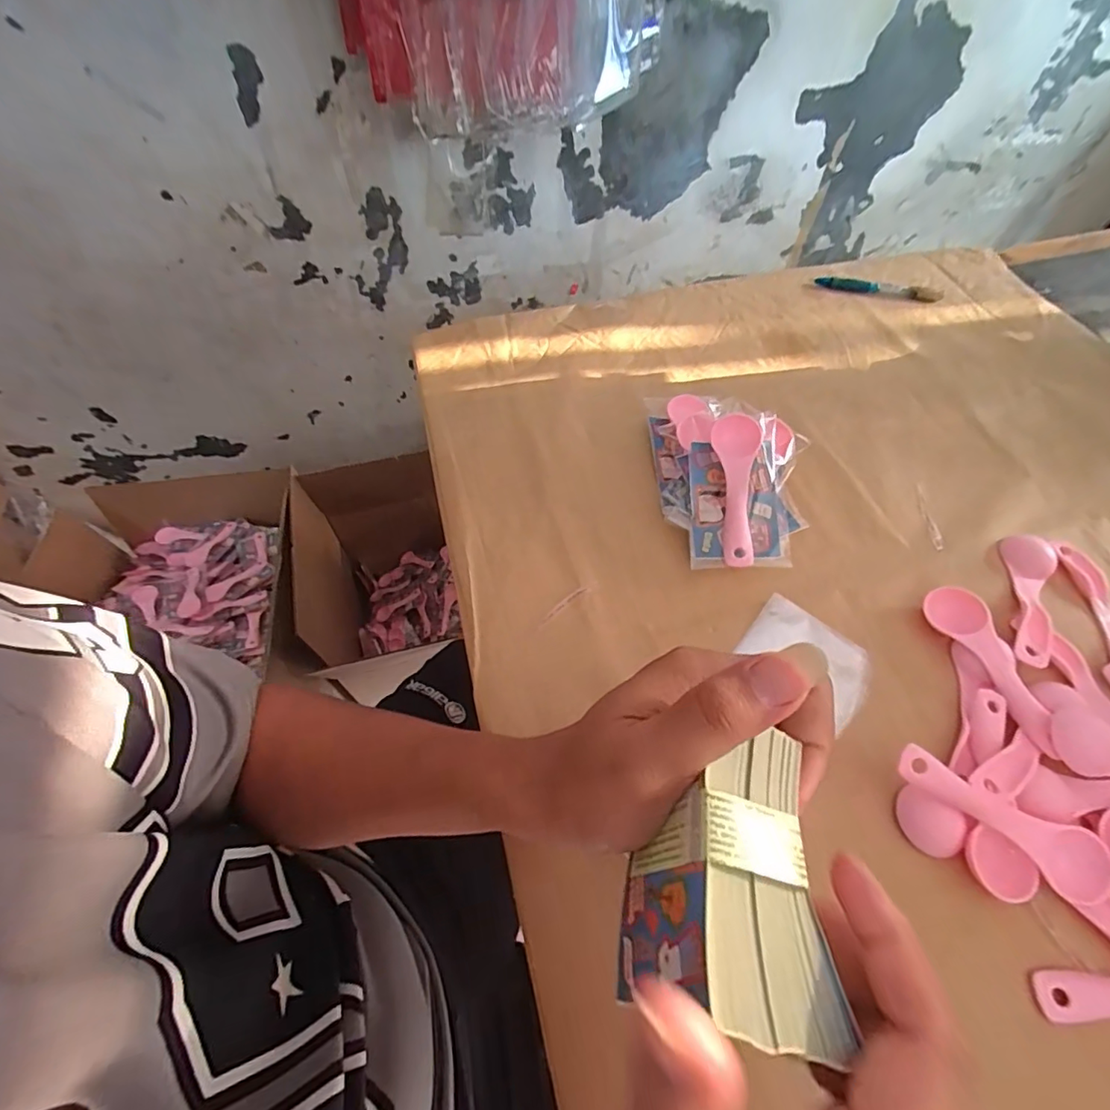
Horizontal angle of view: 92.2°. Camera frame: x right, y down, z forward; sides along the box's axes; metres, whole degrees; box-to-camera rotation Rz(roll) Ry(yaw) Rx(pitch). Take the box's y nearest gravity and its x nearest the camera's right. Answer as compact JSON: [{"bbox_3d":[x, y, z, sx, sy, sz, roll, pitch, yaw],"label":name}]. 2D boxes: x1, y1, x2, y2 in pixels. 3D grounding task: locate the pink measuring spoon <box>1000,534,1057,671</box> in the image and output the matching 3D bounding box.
[{"bbox_3d":[0.324,0.026,0.367,0.033,0.012,0.113,26,61,16],"label":"pink measuring spoon"}]

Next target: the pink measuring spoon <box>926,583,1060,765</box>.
[{"bbox_3d":[0.277,0.069,0.337,0.030,0.018,0.106,-15,58,-10],"label":"pink measuring spoon"}]

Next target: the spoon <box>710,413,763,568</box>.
[{"bbox_3d":[0.132,-0.047,0.386,0.030,0.015,0.110,1,82,0],"label":"spoon"}]

